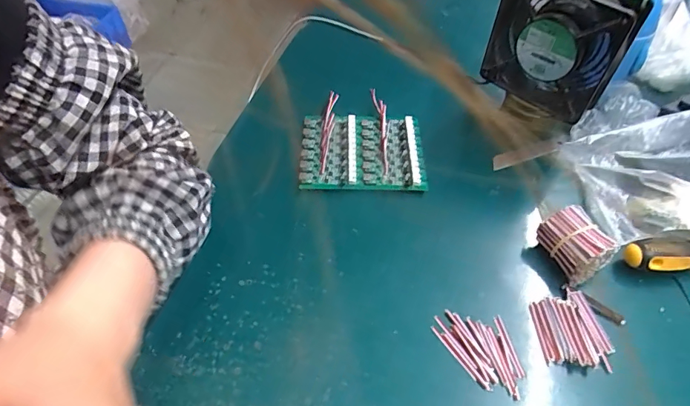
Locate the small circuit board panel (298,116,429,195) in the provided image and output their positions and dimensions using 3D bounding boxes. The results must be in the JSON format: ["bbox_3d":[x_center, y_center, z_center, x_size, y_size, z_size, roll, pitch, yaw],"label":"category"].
[{"bbox_3d":[0.018,-0.055,0.452,0.123,0.023,0.098,1,51,1],"label":"small circuit board panel"}]

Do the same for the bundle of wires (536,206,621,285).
[{"bbox_3d":[0.195,0.036,0.367,0.042,0.040,0.054,-21,54,-16],"label":"bundle of wires"}]

